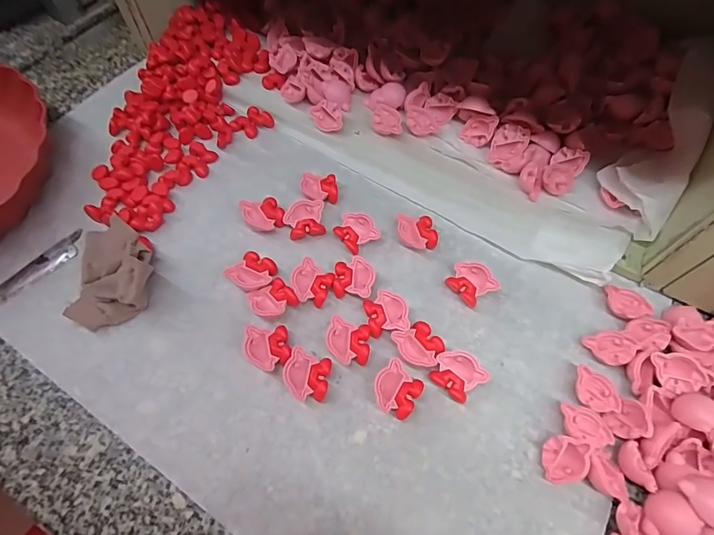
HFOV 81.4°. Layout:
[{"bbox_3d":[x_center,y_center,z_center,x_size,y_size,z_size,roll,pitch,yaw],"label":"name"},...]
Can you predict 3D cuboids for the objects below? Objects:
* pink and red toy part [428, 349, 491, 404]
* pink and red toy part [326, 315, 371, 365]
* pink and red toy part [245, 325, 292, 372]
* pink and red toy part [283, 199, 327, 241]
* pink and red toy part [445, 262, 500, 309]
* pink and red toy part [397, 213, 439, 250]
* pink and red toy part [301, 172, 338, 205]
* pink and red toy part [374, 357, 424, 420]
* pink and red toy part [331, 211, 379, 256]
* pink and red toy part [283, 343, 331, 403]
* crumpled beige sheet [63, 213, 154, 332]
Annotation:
[{"bbox_3d":[0.075,0.081,0.313,0.031,0.016,0.035,-38,70,-19],"label":"pink and red toy part"},{"bbox_3d":[-0.006,0.059,0.323,0.034,0.017,0.033,14,63,6],"label":"pink and red toy part"},{"bbox_3d":[-0.067,0.063,0.318,0.032,0.016,0.034,-6,63,-4],"label":"pink and red toy part"},{"bbox_3d":[-0.047,-0.043,0.374,0.035,0.017,0.030,-10,63,-6],"label":"pink and red toy part"},{"bbox_3d":[0.097,0.014,0.351,0.037,0.017,0.032,37,68,16],"label":"pink and red toy part"},{"bbox_3d":[0.054,-0.030,0.372,0.035,0.015,0.032,-1,63,-2],"label":"pink and red toy part"},{"bbox_3d":[-0.035,-0.074,0.390,0.033,0.016,0.034,1,63,-1],"label":"pink and red toy part"},{"bbox_3d":[0.029,0.091,0.306,0.034,0.017,0.034,1,63,-1],"label":"pink and red toy part"},{"bbox_3d":[-0.001,-0.031,0.372,0.031,0.015,0.033,-34,69,-17],"label":"pink and red toy part"},{"bbox_3d":[-0.036,0.081,0.309,0.033,0.018,0.035,16,64,7],"label":"pink and red toy part"},{"bbox_3d":[-0.196,0.000,0.339,0.060,0.030,0.093,0,63,-1],"label":"crumpled beige sheet"}]

